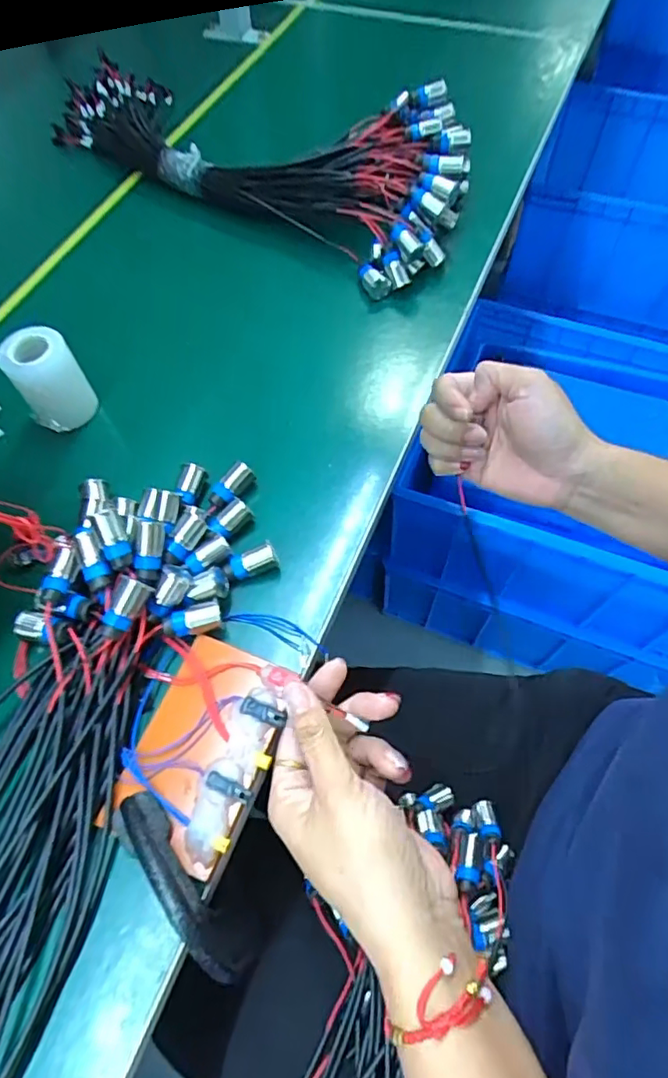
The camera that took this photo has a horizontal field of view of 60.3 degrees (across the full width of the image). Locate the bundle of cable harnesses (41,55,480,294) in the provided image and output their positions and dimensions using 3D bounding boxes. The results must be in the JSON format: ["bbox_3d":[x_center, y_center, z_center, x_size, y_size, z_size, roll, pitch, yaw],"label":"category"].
[{"bbox_3d":[-0.087,-0.411,0.576,0.463,0.091,0.173,35,68,19],"label":"bundle of cable harnesses"}]

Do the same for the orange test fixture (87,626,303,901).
[{"bbox_3d":[-0.078,0.119,0.333,0.085,0.024,0.113,20,64,12],"label":"orange test fixture"}]

